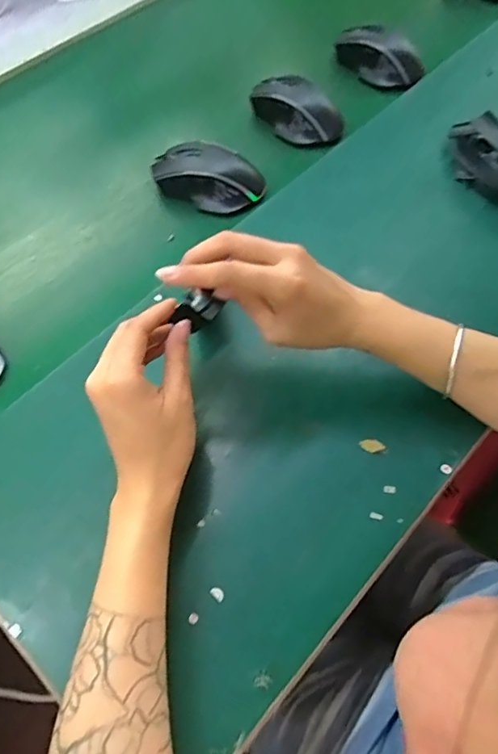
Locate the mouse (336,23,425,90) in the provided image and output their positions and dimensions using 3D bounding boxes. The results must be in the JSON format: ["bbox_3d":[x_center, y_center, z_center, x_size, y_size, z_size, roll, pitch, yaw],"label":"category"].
[{"bbox_3d":[0.161,-0.404,0.648,0.110,0.048,0.055,39,70,19],"label":"mouse"}]

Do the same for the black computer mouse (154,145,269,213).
[{"bbox_3d":[-0.044,-0.211,0.539,0.121,0.037,0.063,11,63,7],"label":"black computer mouse"}]

